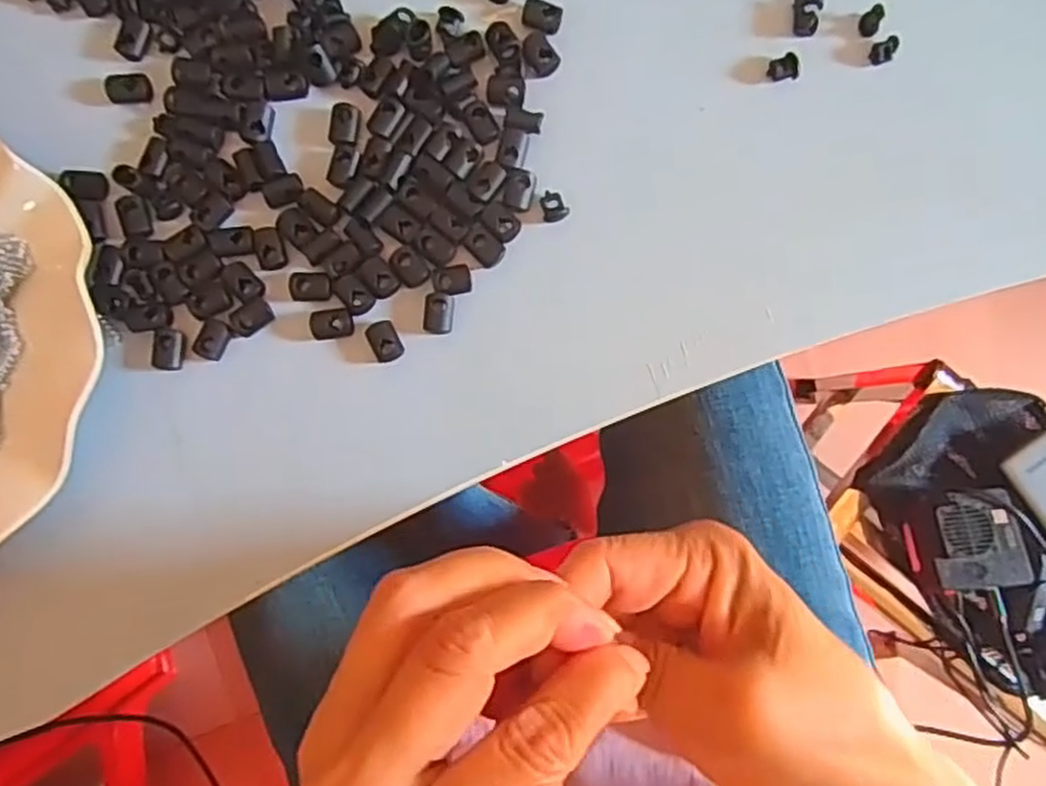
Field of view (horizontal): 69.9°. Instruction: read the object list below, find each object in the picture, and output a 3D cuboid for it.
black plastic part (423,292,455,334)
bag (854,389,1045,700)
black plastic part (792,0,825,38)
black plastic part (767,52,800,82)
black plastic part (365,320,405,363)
[{"bbox_3d":[-0.032,-0.030,0.284,0.011,0.004,0.015,4,89,1],"label":"black plastic part"},{"bbox_3d":[0.434,0.125,0.636,0.194,0.074,0.278,-35,89,0],"label":"bag"},{"bbox_3d":[0.111,-0.150,0.290,0.011,0.004,0.024,3,89,1],"label":"black plastic part"},{"bbox_3d":[0.101,-0.125,0.288,0.012,0.004,0.009,-21,89,0],"label":"black plastic part"},{"bbox_3d":[-0.052,-0.020,0.284,0.011,0.004,0.015,-23,89,0],"label":"black plastic part"}]

